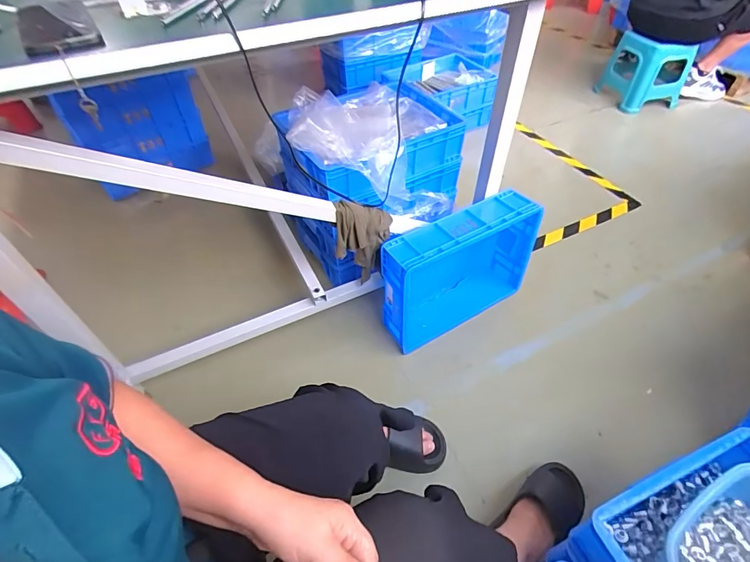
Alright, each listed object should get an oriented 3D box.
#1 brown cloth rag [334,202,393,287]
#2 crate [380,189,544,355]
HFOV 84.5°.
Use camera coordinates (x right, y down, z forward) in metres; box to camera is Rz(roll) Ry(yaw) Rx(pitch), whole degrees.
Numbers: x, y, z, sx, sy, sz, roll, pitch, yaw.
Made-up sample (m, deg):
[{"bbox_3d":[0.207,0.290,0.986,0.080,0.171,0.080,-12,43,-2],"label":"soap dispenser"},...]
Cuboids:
[{"bbox_3d":[-0.026,-0.084,0.937,0.131,0.225,0.041,-13,49,-11],"label":"brown cloth rag"},{"bbox_3d":[0.212,-0.030,1.055,0.413,0.307,0.134,-28,53,-22],"label":"crate"}]

